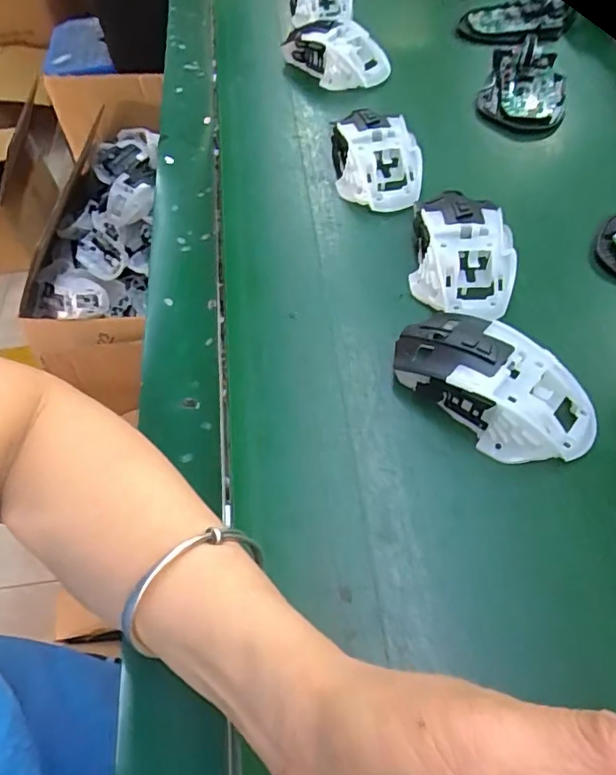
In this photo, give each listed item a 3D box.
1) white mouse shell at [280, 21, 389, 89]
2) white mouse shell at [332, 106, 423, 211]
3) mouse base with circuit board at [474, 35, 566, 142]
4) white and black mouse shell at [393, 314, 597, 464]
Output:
[{"bbox_3d":[0.027,-0.322,0.513,0.057,0.041,0.104,-38,62,-18],"label":"white mouse shell"},{"bbox_3d":[0.053,-0.176,0.411,0.065,0.039,0.075,-3,58,3],"label":"white mouse shell"},{"bbox_3d":[0.190,-0.264,0.463,0.071,0.024,0.111,19,61,16],"label":"mouse base with circuit board"},{"bbox_3d":[0.103,-0.004,0.296,0.112,0.035,0.058,35,66,23],"label":"white and black mouse shell"}]

